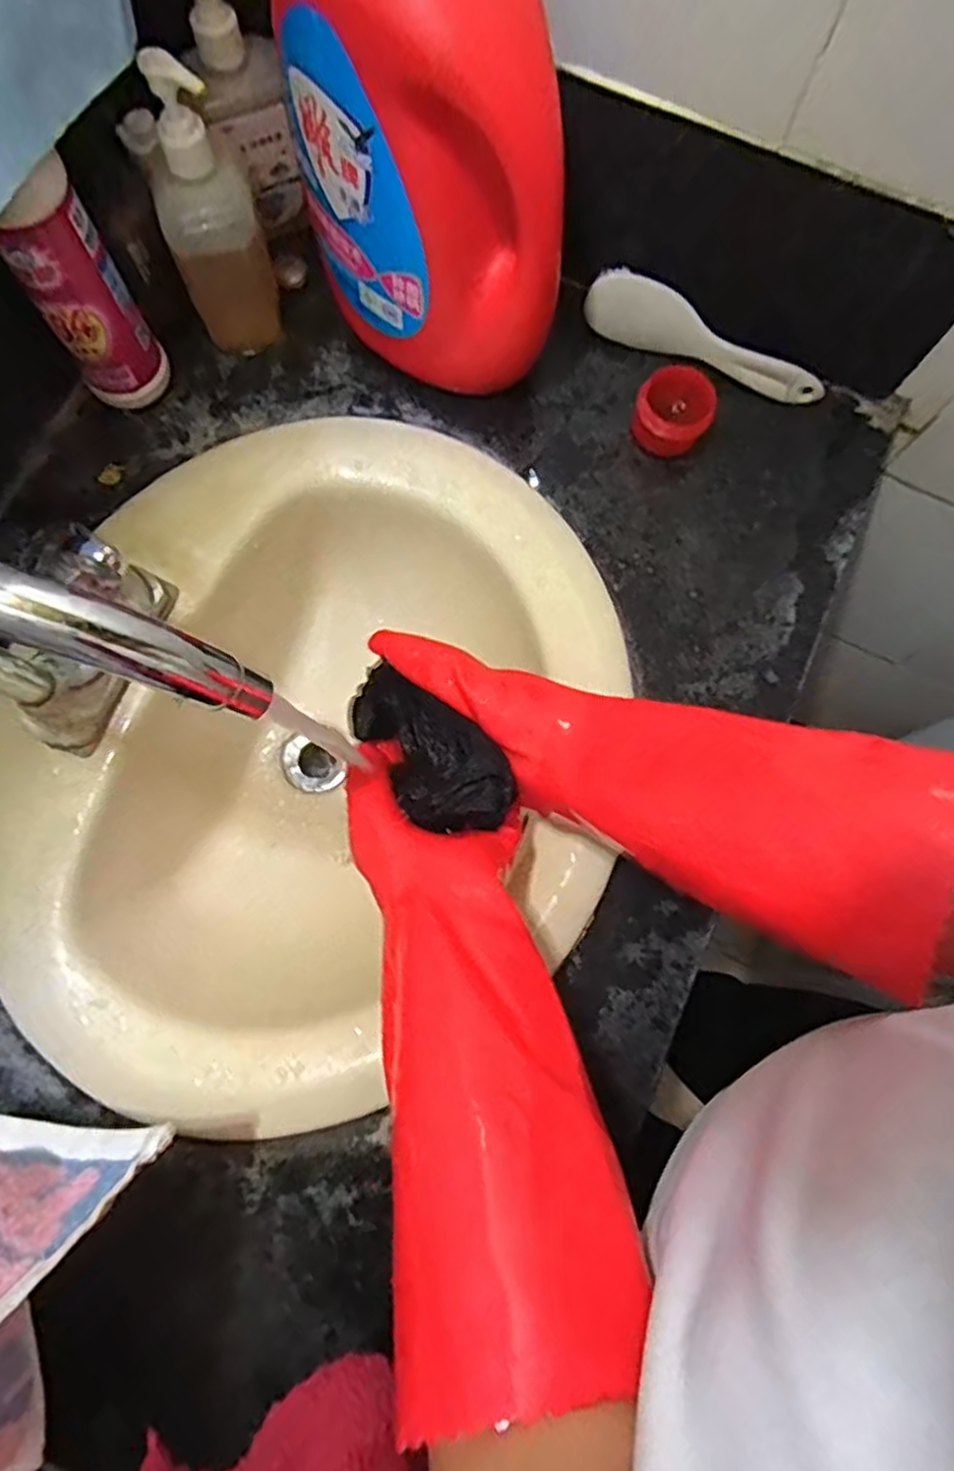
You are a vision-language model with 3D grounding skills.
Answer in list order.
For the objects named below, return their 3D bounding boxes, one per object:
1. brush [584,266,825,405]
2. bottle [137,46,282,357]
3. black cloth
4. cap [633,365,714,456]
[{"bbox_3d":[0.178,-0.307,0.560,0.191,0.050,0.030,21,78,4],"label":"brush"},{"bbox_3d":[-0.182,-0.352,0.500,0.064,0.172,0.064,-17,78,-5],"label":"bottle"},{"bbox_3d":[-0.031,0.010,0.432,0.055,0.049,0.114,-43,65,-10],"label":"black cloth"},{"bbox_3d":[0.148,-0.243,0.549,0.054,0.041,0.053,0,77,-1],"label":"cap"}]

